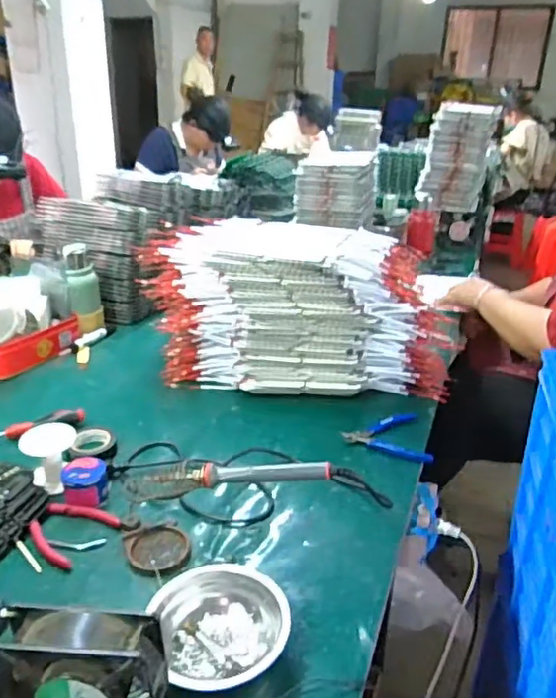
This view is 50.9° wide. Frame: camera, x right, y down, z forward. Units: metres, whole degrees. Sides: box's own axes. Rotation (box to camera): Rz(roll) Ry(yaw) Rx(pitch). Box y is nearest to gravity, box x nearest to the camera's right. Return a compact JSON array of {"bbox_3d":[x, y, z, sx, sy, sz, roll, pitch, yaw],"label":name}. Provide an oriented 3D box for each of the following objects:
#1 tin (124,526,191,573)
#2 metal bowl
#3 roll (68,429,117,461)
[{"bbox_3d":[-0.133,0.222,0.648,0.070,0.011,0.062,-4,24,-13],"label":"tin"},{"bbox_3d":[-0.049,0.251,0.537,0.117,0.043,0.103,-7,25,-20],"label":"metal bowl"},{"bbox_3d":[-0.256,0.132,0.818,0.058,0.019,0.058,2,24,-1],"label":"roll"}]

